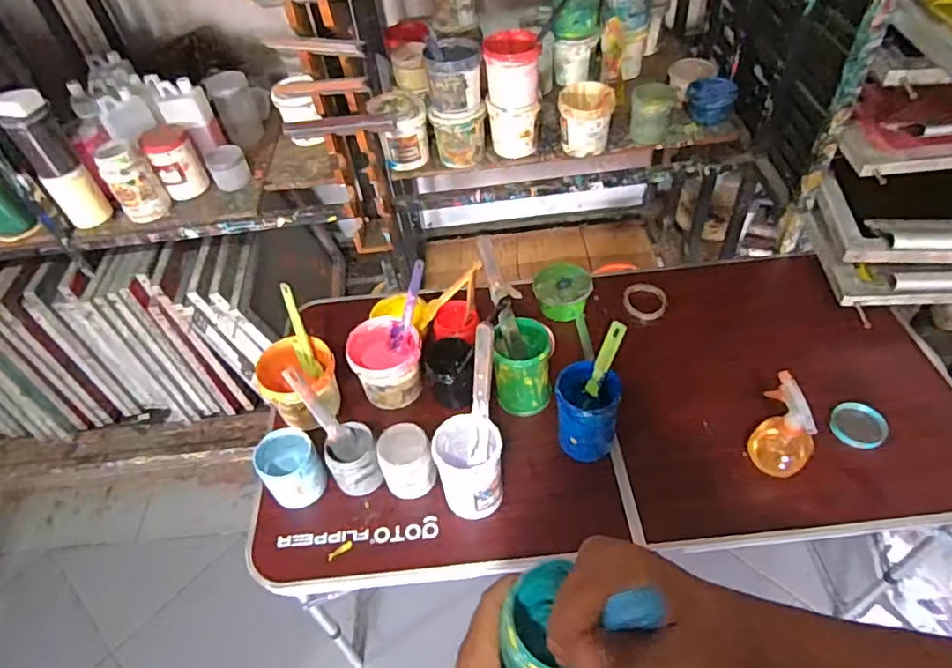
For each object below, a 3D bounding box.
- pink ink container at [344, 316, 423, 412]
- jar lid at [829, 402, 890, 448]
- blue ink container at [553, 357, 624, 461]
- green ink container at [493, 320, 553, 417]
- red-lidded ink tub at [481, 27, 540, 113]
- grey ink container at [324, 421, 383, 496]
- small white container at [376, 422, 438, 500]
[{"bbox_3d":[-0.157,0.053,1.050,0.124,0.103,0.130,-3,50,4],"label":"pink ink container"},{"bbox_3d":[0.621,0.149,0.951,0.085,0.015,0.079,-3,50,4],"label":"jar lid"},{"bbox_3d":[0.177,0.121,0.941,0.100,0.112,0.106,4,50,9],"label":"blue ink container"},{"bbox_3d":[0.077,0.051,0.993,0.097,0.114,0.109,-2,50,4],"label":"green ink container"},{"bbox_3d":[0.079,-0.584,1.290,0.124,0.111,0.135,-3,50,4],"label":"red-lidded ink tub"},{"bbox_3d":[-0.194,0.200,0.939,0.076,0.091,0.083,-3,50,4],"label":"grey ink container"},{"bbox_3d":[-0.109,0.201,0.927,0.082,0.098,0.077,-3,50,4],"label":"small white container"}]

